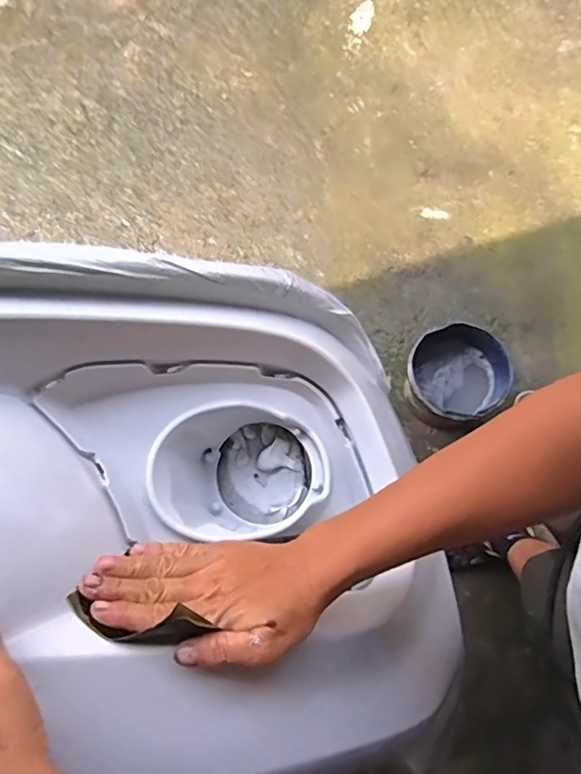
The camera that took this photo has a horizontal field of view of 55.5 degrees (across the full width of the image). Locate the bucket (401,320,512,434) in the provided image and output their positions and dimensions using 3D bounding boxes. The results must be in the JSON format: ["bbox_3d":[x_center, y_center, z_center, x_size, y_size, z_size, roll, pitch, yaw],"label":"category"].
[{"bbox_3d":[0.387,-0.015,1.312,0.234,0.191,0.215,-1,78,2],"label":"bucket"}]

